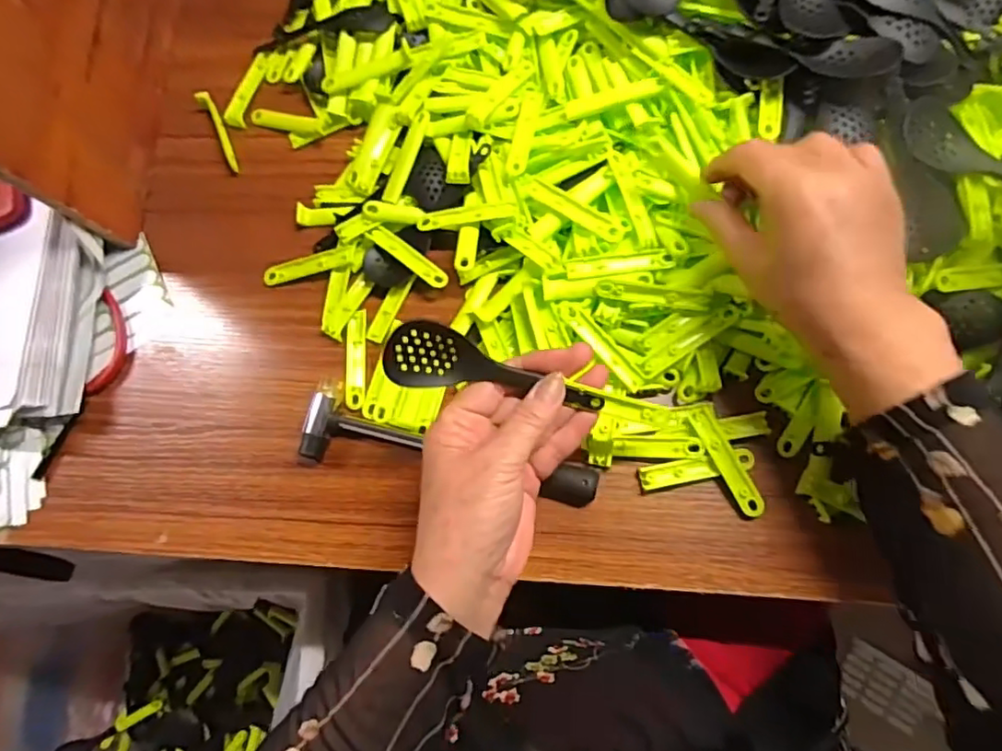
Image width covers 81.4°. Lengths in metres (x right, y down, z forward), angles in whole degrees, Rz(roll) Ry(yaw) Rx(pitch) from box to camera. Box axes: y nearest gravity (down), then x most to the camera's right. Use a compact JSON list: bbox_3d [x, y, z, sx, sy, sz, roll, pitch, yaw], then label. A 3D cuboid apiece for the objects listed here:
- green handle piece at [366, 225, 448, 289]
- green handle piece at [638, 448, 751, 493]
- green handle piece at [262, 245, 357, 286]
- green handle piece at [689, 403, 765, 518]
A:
[{"bbox_3d":[-0.070,-0.089,0.435,0.074,0.010,0.014,38,83,12],"label":"green handle piece"},{"bbox_3d":[0.131,0.062,0.388,0.076,0.004,0.016,-12,76,3],"label":"green handle piece"},{"bbox_3d":[-0.147,-0.085,0.450,0.077,0.006,0.016,-12,91,11],"label":"green handle piece"},{"bbox_3d":[0.150,0.056,0.387,0.018,0.005,0.078,-25,76,0],"label":"green handle piece"}]

